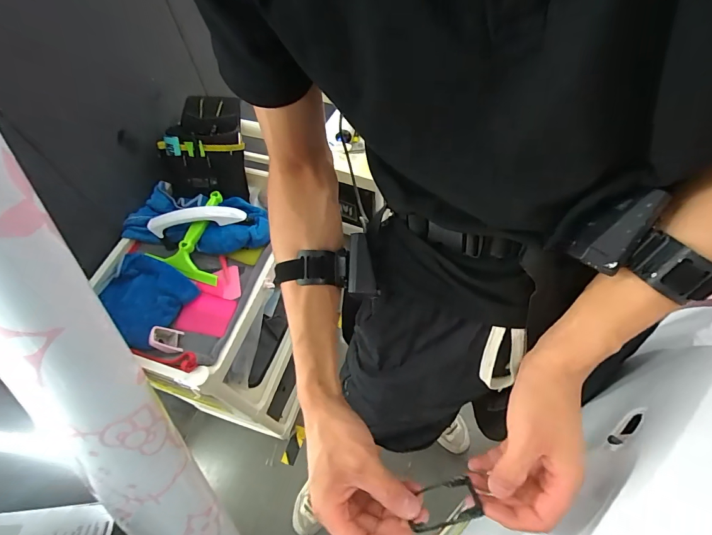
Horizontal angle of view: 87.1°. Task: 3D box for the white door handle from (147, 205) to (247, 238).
[{"bbox_3d":[-0.333,-0.106,0.794,0.186,0.033,0.061,-10,57,-20],"label":"white door handle"}]

